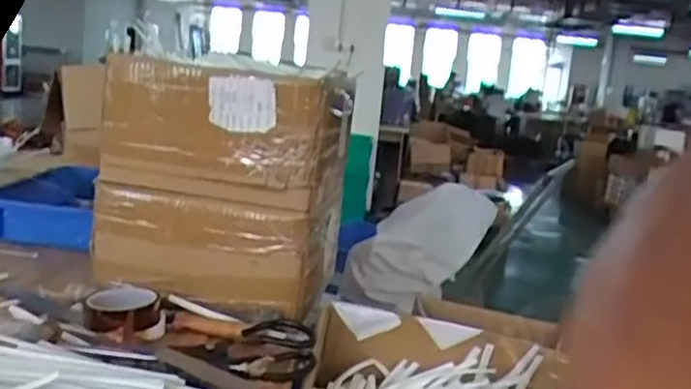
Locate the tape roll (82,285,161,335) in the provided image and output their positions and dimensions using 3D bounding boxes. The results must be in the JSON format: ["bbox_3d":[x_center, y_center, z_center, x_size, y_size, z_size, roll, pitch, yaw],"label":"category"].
[{"bbox_3d":[-0.295,0.151,0.913,0.093,0.043,0.086,3,11,-17],"label":"tape roll"}]

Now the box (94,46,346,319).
[{"bbox_3d":[-0.188,-0.025,1.110,0.341,0.346,0.295,7,11,7],"label":"box"}]

